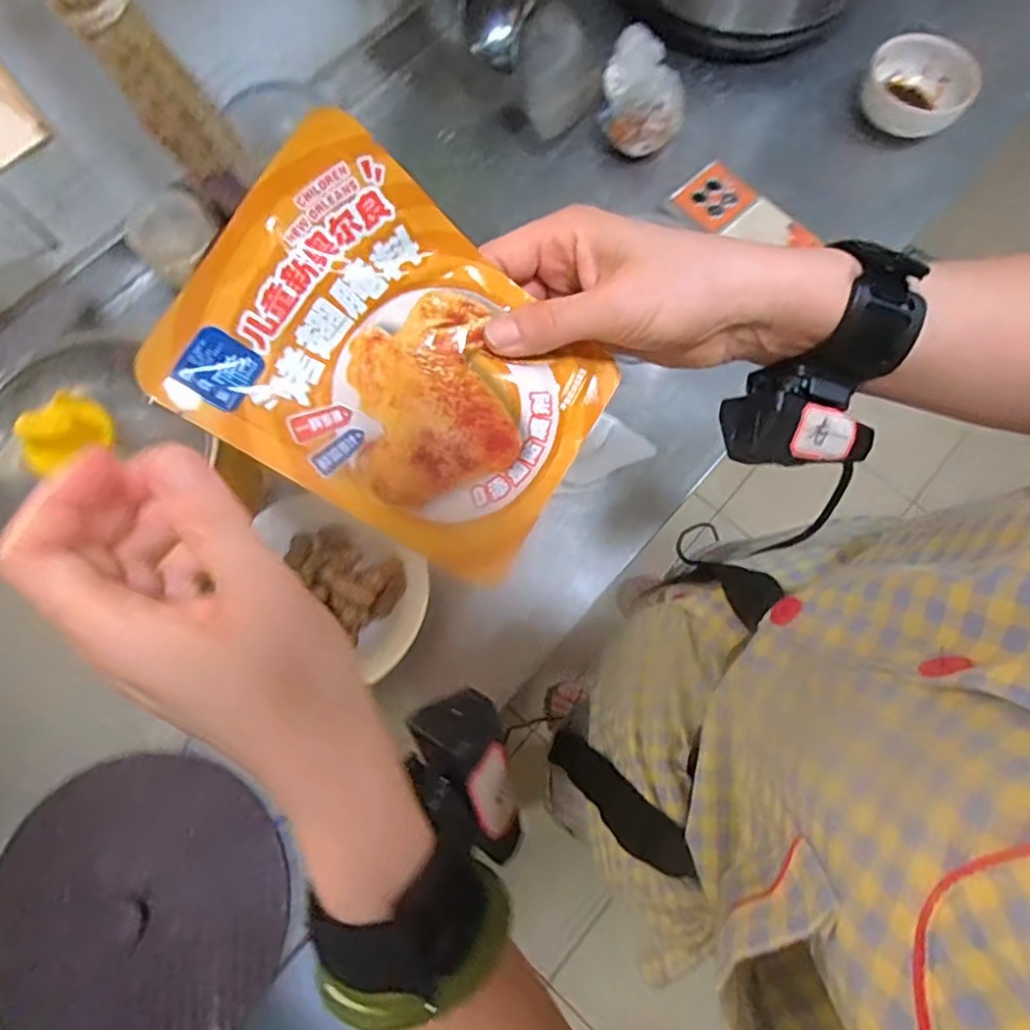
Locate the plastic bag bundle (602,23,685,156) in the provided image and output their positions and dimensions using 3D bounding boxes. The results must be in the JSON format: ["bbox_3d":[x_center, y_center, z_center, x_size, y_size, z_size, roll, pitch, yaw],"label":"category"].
[{"bbox_3d":[0.117,-0.381,0.580,0.076,0.082,0.069,2,74,1],"label":"plastic bag bundle"}]

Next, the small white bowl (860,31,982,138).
[{"bbox_3d":[0.391,-0.412,0.625,0.094,0.053,0.086,0,74,1],"label":"small white bowl"}]

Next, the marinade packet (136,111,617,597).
[{"bbox_3d":[-0.039,-0.052,0.236,0.148,0.017,0.108,33,86,-23],"label":"marinade packet"}]

